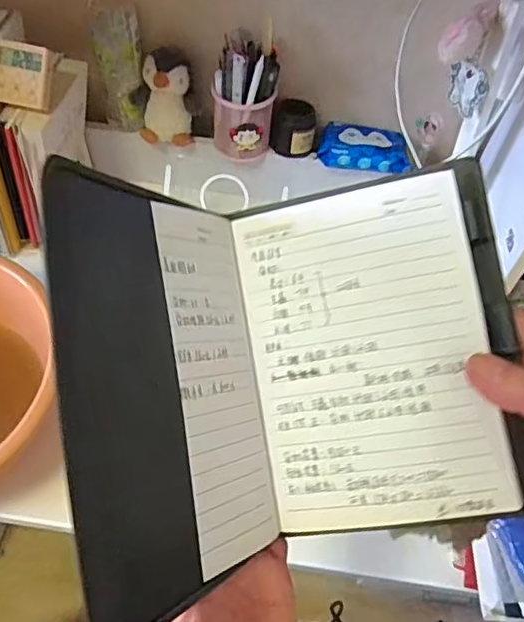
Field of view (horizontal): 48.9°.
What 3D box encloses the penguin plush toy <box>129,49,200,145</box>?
[{"bbox_3d":[-0.135,-0.295,0.801,0.091,0.118,0.049,-9,55,-10],"label":"penguin plush toy"}]

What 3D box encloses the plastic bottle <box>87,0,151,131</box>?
[{"bbox_3d":[-0.191,-0.337,0.764,0.058,0.206,0.062,-28,61,-21],"label":"plastic bottle"}]

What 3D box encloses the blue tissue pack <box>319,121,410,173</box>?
[{"bbox_3d":[0.150,-0.236,0.819,0.124,0.033,0.090,11,54,4],"label":"blue tissue pack"}]

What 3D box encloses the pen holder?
[{"bbox_3d":[-0.023,-0.290,0.786,0.085,0.157,0.082,2,54,-2],"label":"pen holder"}]

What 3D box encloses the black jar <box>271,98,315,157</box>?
[{"bbox_3d":[0.045,-0.261,0.822,0.061,0.062,0.050,5,54,0],"label":"black jar"}]

